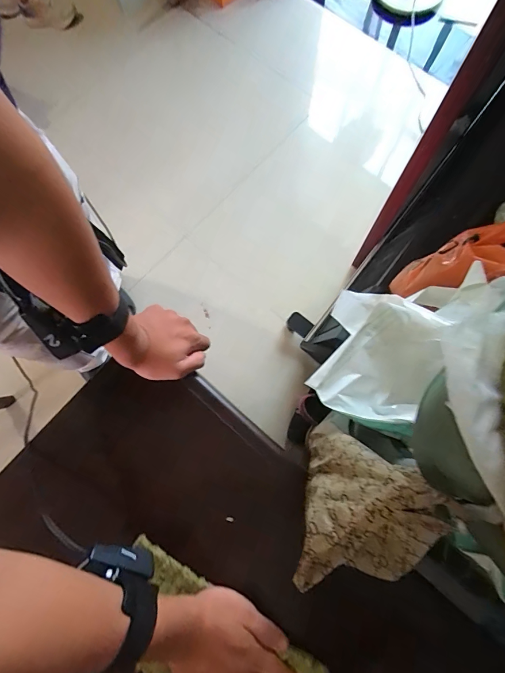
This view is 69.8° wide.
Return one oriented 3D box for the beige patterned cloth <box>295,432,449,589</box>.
[{"bbox_3d":[0.087,0.152,0.311,0.080,0.180,0.129,10,77,4],"label":"beige patterned cloth"}]

